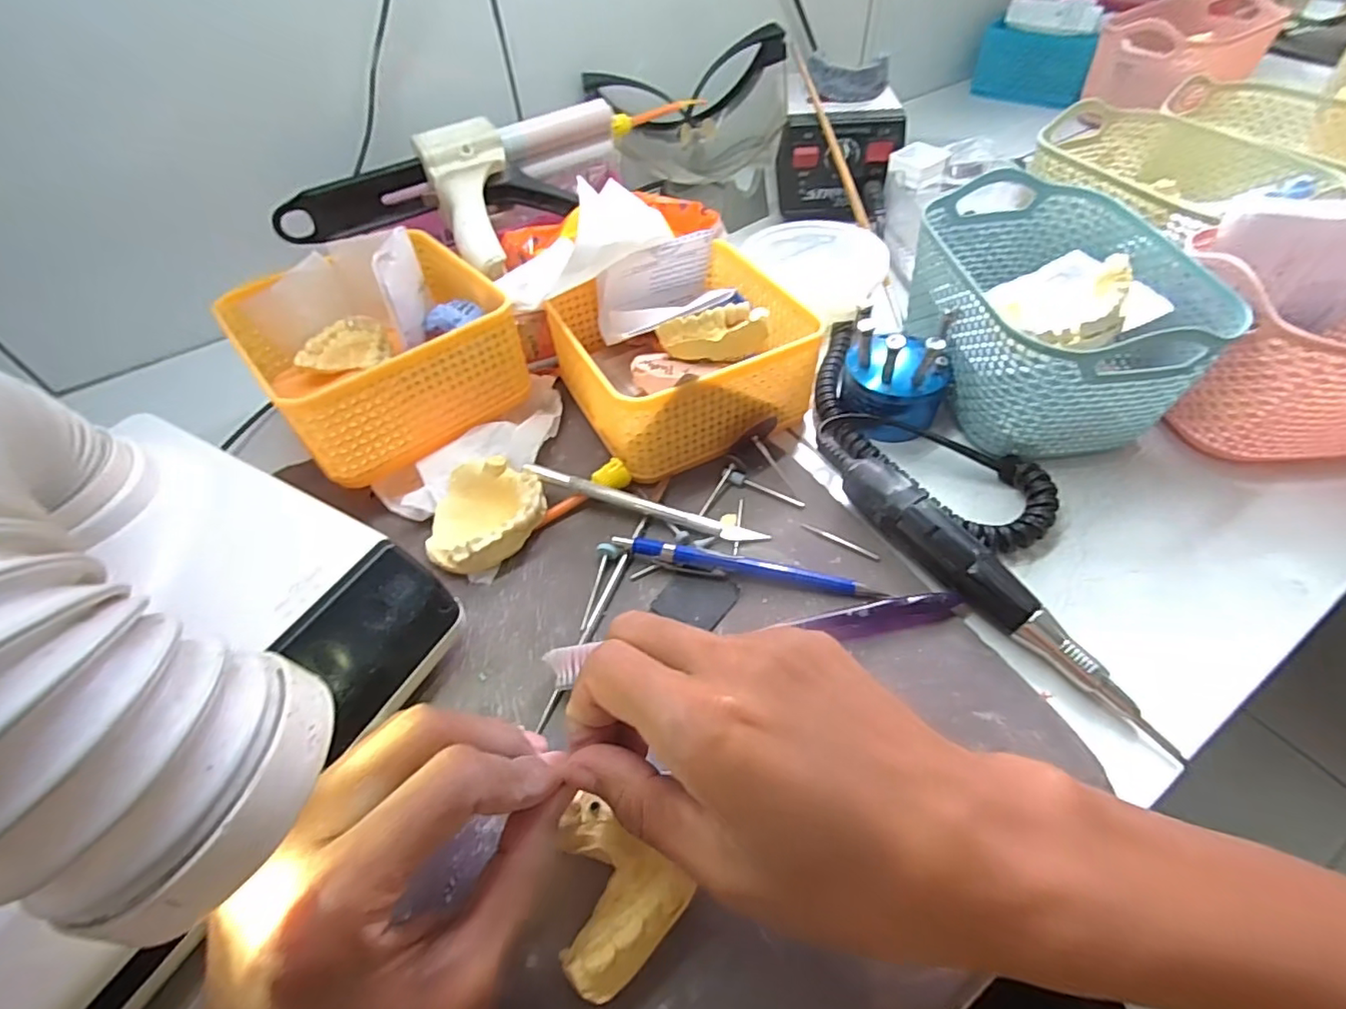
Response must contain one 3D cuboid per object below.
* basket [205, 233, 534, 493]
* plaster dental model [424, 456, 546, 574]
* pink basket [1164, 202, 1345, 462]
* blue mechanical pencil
[{"bbox_3d":[-0.172,-0.092,0.346,0.132,0.066,0.125,-34,56,-22],"label":"basket"},{"bbox_3d":[-0.100,0.005,0.310,0.058,0.022,0.061,-2,51,2],"label":"plaster dental model"},{"bbox_3d":[0.365,-0.093,0.317,0.180,0.084,0.115,-2,51,2],"label":"pink basket"},{"bbox_3d":[0.036,0.031,0.293,0.129,0.012,0.011,6,51,9],"label":"blue mechanical pencil"}]

